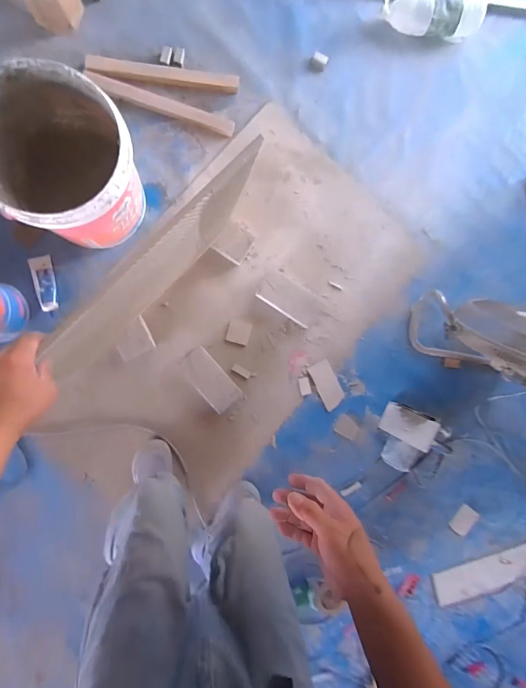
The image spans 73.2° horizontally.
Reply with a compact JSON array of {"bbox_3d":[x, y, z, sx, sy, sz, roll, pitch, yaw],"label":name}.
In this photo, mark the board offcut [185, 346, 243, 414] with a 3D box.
[{"bbox_3d":[-0.159,0.109,1.067,0.094,0.022,0.193,-41,97,-4],"label":"board offcut"}]

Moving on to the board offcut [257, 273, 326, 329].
[{"bbox_3d":[0.089,-0.137,1.095,0.200,0.023,0.102,33,88,-8],"label":"board offcut"}]

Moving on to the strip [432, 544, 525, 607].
[{"bbox_3d":[0.879,0.778,1.248,0.592,0.020,0.128,-15,94,-7],"label":"strip"}]

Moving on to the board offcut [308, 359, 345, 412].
[{"bbox_3d":[0.209,0.132,1.145,0.075,0.010,0.157,-27,96,-6],"label":"board offcut"}]

